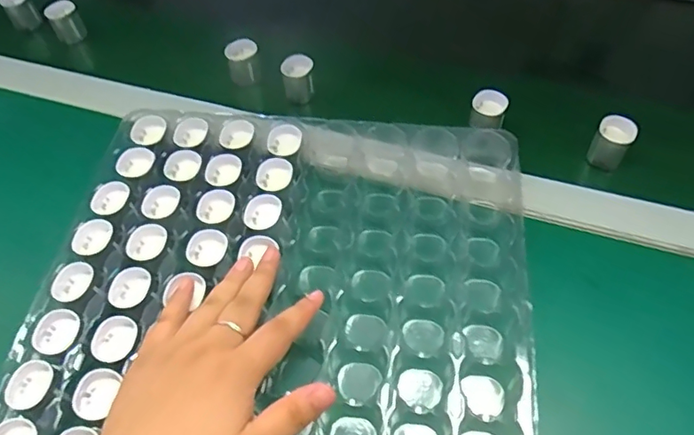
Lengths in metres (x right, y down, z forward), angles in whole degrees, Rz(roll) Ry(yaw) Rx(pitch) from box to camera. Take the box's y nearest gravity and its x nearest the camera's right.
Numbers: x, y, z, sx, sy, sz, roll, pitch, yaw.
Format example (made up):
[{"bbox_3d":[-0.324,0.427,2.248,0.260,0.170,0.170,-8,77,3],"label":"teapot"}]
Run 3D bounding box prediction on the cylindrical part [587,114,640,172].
[{"bbox_3d":[0.223,-0.063,0.461,0.030,0.035,0.030,-1,56,2],"label":"cylindrical part"}]

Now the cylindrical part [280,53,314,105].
[{"bbox_3d":[-0.046,-0.132,0.525,0.029,0.035,0.031,-1,56,2],"label":"cylindrical part"}]

